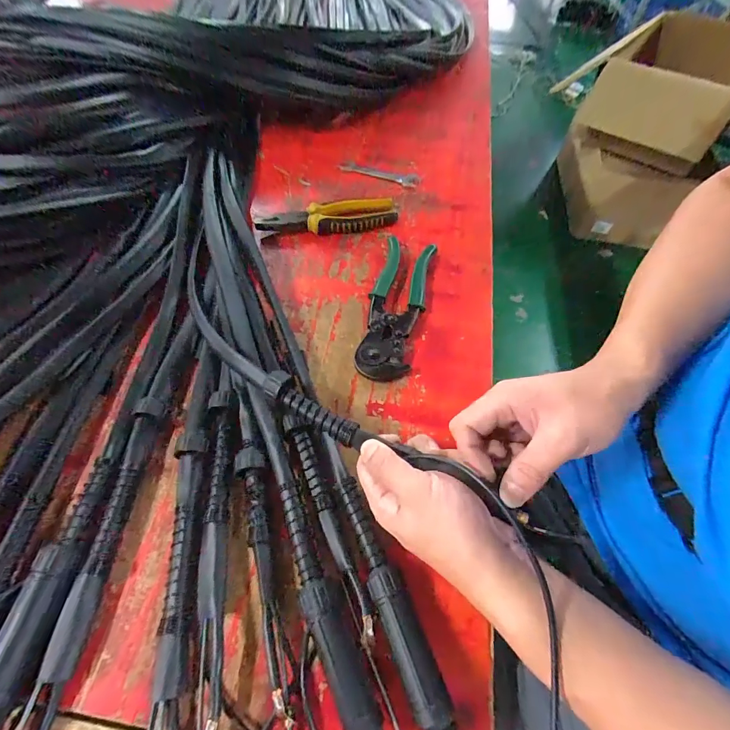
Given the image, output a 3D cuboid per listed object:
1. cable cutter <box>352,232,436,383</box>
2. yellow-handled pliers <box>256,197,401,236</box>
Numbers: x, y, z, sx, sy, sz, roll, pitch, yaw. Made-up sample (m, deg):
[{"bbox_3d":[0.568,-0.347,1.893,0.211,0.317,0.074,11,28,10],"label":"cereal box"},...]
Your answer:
[{"bbox_3d":[0.040,-0.076,0.452,0.063,0.019,0.217,13,59,6],"label":"cable cutter"},{"bbox_3d":[-0.054,-0.216,0.536,0.199,0.022,0.059,-7,59,-7],"label":"yellow-handled pliers"}]

